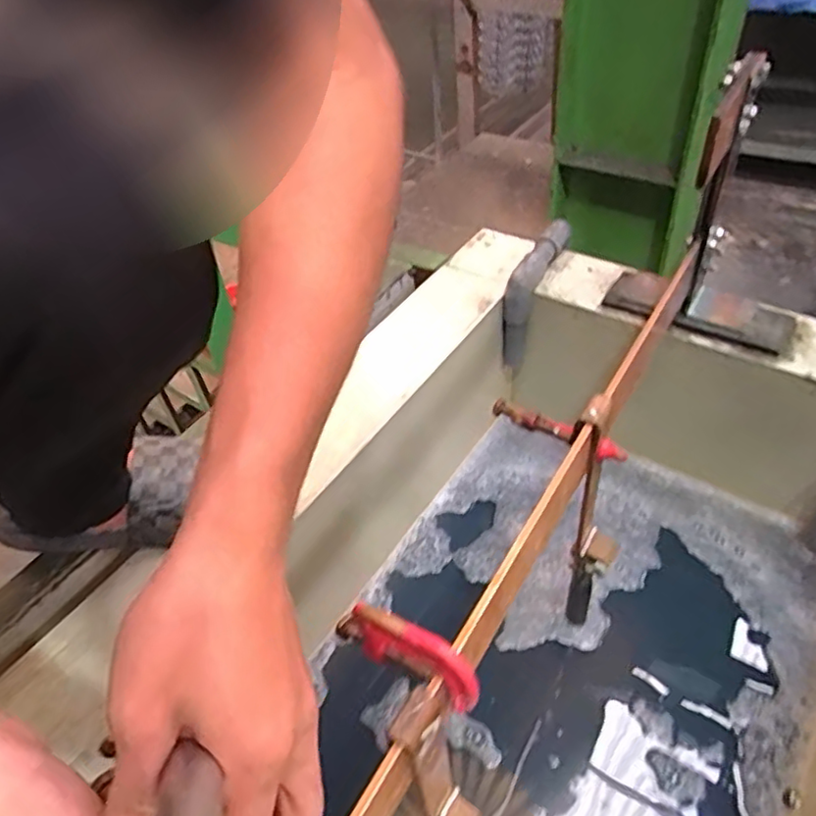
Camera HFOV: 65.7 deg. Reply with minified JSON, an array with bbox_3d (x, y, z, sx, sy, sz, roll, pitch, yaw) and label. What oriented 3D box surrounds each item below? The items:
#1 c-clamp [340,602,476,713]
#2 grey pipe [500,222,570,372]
[{"bbox_3d":[-0.004,0.151,0.397,0.107,0.066,0.013,23,52,27],"label":"c-clamp"},{"bbox_3d":[0.175,-0.152,0.871,0.036,0.160,0.146,21,51,25],"label":"grey pipe"}]

